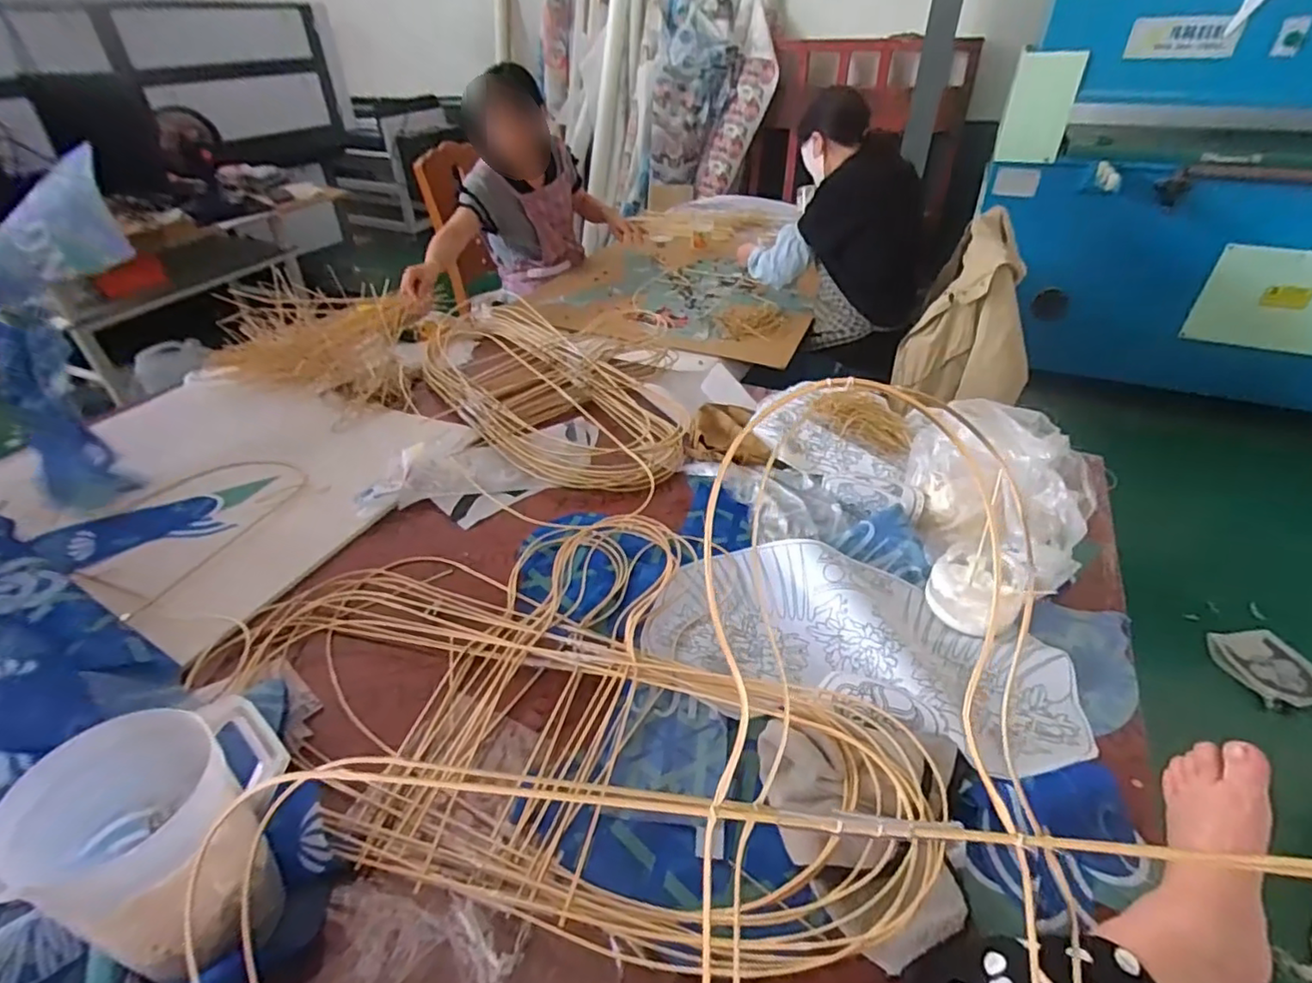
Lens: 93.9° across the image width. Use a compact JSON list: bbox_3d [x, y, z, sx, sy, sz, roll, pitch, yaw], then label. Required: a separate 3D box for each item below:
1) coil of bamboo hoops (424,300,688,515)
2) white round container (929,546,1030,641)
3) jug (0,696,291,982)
[{"bbox_3d":[-0.276,-0.224,1.325,0.326,0.091,0.891,-27,45,-29],"label":"coil of bamboo hoops"},{"bbox_3d":[0.434,0.137,0.831,0.107,0.065,0.107,-1,38,1],"label":"white round container"},{"bbox_3d":[-0.398,0.294,0.523,0.135,0.228,0.169,8,39,12],"label":"jug"}]

